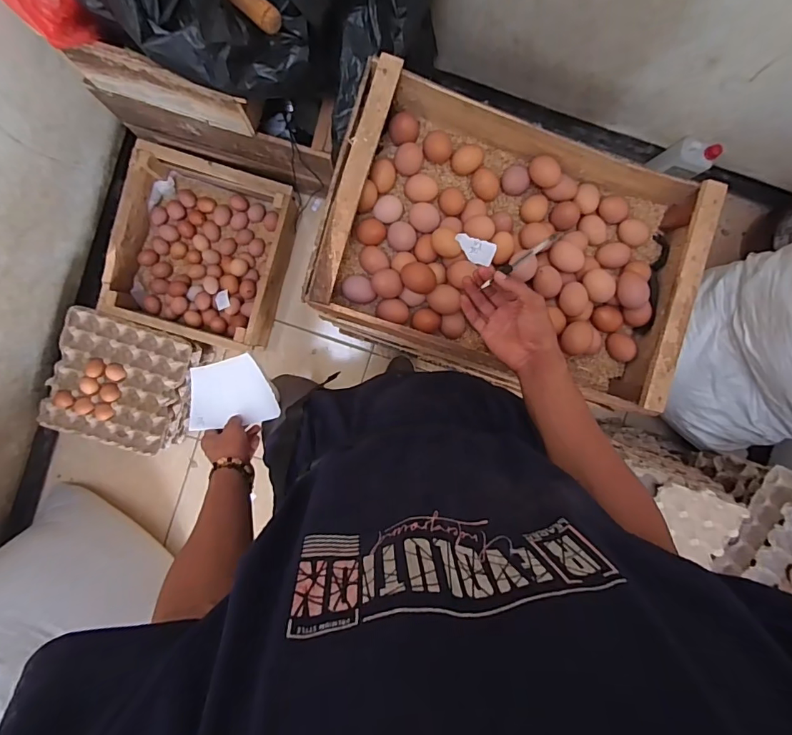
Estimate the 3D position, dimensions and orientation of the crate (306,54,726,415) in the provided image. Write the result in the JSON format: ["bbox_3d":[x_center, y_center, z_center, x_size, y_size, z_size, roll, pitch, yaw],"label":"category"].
[{"bbox_3d":[0.161,-0.170,0.672,0.516,0.137,0.350,17,92,-4],"label":"crate"}]

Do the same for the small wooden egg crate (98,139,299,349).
[{"bbox_3d":[-0.508,-0.300,1.226,0.414,0.149,0.445,18,92,-4],"label":"small wooden egg crate"}]

